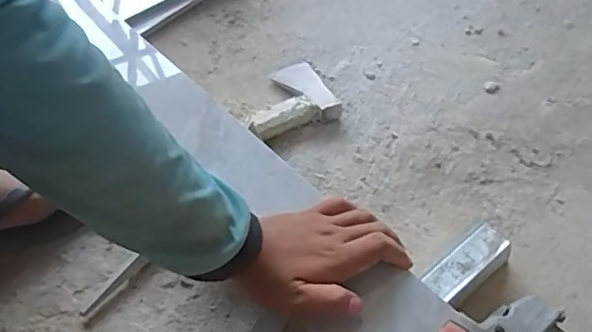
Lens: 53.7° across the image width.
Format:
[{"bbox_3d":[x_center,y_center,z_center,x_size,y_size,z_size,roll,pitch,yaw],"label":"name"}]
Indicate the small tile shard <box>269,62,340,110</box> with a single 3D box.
[{"bbox_3d":[0.015,-0.095,0.697,0.047,0.006,0.098,-31,44,-15],"label":"small tile shard"}]

